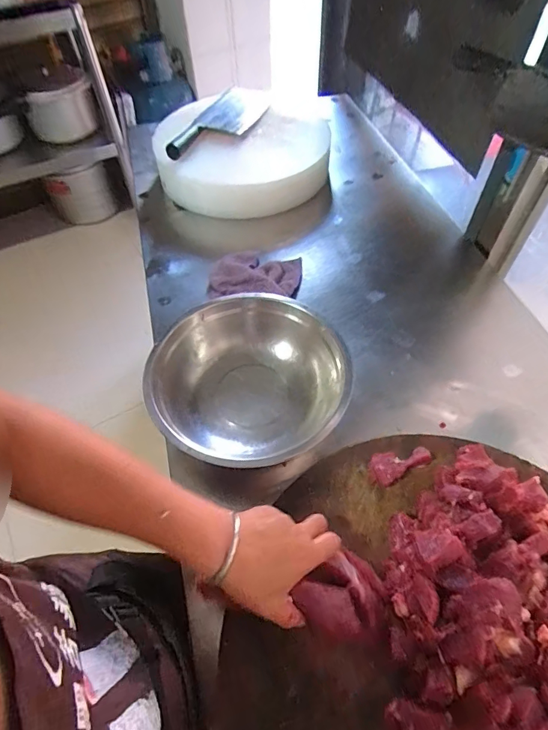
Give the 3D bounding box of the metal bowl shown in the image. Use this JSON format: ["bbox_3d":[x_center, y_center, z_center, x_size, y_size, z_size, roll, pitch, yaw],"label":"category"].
[{"bbox_3d":[-0.033,0.024,0.552,0.240,0.077,0.250,-1,55,1],"label":"metal bowl"}]

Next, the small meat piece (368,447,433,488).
[{"bbox_3d":[0.141,0.110,0.469,0.074,0.018,0.036,-24,58,-14],"label":"small meat piece"}]

